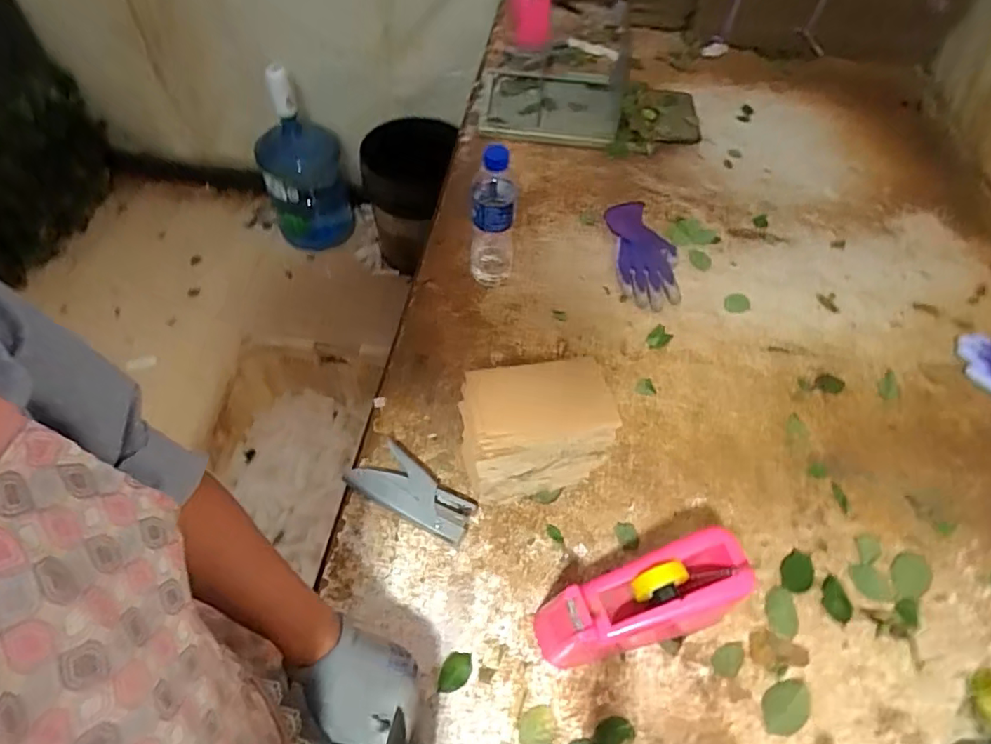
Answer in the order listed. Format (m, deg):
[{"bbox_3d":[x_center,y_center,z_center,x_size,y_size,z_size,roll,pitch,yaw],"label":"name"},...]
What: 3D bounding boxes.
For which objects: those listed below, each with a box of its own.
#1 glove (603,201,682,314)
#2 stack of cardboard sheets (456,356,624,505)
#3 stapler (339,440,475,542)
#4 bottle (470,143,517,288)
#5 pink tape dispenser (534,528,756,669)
[{"bbox_3d":[0.239,-0.186,0.890,0.100,0.034,0.204,-2,56,-5],"label":"glove"},{"bbox_3d":[0.039,0.069,0.625,0.154,0.162,0.100,-7,57,-8],"label":"stack of cardboard sheets"},{"bbox_3d":[-0.094,0.135,0.649,0.147,0.031,0.067,25,58,13],"label":"stapler"},{"bbox_3d":[-0.003,-0.210,0.769,0.062,0.228,0.057,4,56,-1],"label":"bottle"},{"bbox_3d":[0.143,0.232,0.553,0.194,0.109,0.071,-14,58,-12],"label":"pink tape dispenser"}]

